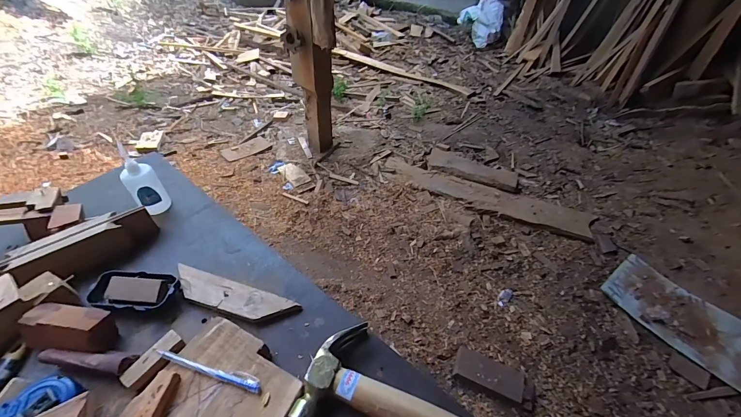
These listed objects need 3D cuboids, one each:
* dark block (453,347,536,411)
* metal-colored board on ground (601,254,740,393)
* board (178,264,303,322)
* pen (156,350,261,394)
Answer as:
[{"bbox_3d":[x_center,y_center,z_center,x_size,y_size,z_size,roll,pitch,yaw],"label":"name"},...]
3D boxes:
[{"bbox_3d":[0.408,0.551,1.086,0.254,0.042,0.121,21,46,15],"label":"dark block"},{"bbox_3d":[1.228,0.428,1.280,0.325,0.060,0.556,-21,50,-25],"label":"metal-colored board on ground"},{"bbox_3d":[-0.192,0.120,0.451,0.185,0.014,0.042,15,46,11],"label":"board"},{"bbox_3d":[-0.183,0.179,0.372,0.132,0.008,0.013,14,45,11],"label":"pen"}]

